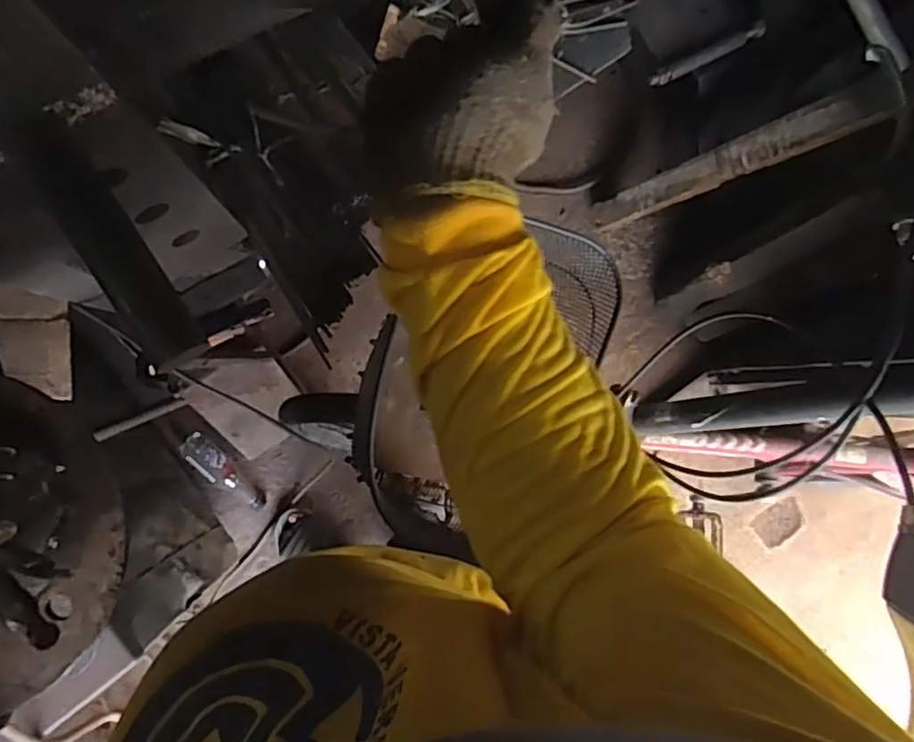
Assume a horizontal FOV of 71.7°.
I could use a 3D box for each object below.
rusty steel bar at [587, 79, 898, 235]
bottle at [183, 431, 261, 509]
[{"bbox_3d":[0.462,-0.362,1.117,0.031,0.570,0.060,-14,91,-35],"label":"rusty steel bar"},{"bbox_3d":[-0.465,0.202,1.259,0.199,0.050,0.061,44,86,-4],"label":"bottle"}]

